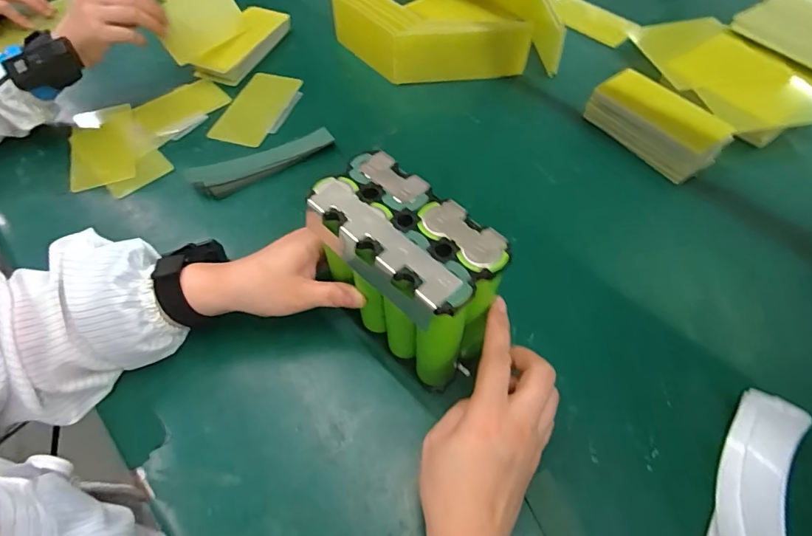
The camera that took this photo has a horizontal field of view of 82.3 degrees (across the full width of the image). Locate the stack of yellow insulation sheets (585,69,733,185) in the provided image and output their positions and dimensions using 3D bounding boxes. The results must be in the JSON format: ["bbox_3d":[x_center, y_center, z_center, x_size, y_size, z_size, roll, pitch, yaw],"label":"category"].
[{"bbox_3d":[0.287,-0.167,0.541,0.064,0.047,0.149,-34,62,-20],"label":"stack of yellow insulation sheets"}]

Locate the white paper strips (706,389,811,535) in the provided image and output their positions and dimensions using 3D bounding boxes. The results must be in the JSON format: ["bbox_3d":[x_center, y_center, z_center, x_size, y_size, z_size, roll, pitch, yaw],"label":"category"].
[{"bbox_3d":[0.241,0.156,0.321,0.055,0.016,0.143,9,58,27],"label":"white paper strips"}]

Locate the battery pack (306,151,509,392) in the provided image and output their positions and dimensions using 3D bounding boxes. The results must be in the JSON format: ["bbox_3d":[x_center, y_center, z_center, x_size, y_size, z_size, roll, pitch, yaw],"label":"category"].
[{"bbox_3d":[-0.007,0.010,0.360,0.086,0.135,0.137,-39,65,-22],"label":"battery pack"}]

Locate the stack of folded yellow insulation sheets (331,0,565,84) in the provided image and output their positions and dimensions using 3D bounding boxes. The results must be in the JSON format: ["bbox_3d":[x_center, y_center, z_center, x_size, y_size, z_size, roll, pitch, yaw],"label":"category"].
[{"bbox_3d":[0.054,-0.387,0.680,0.309,0.070,0.276,1,57,1],"label":"stack of folded yellow insulation sheets"}]

